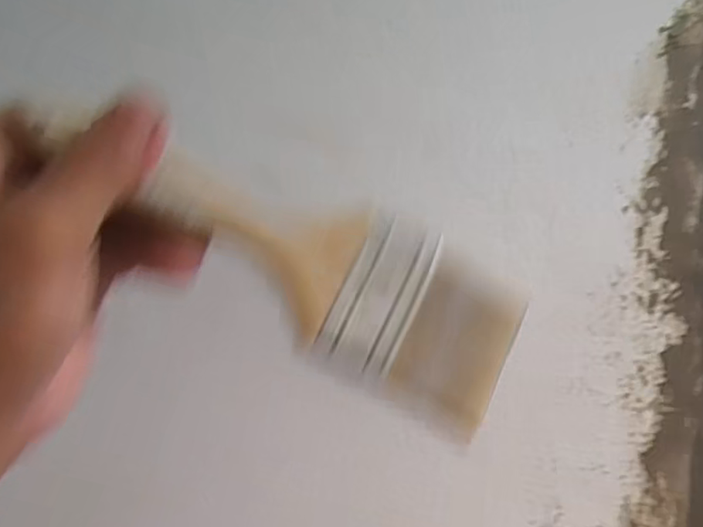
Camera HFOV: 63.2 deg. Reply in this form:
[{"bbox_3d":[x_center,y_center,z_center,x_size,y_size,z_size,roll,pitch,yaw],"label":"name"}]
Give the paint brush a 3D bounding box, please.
[{"bbox_3d":[-0.015,-0.002,0.221,0.190,0.063,0.019,31,-21,-16],"label":"paint brush"}]

